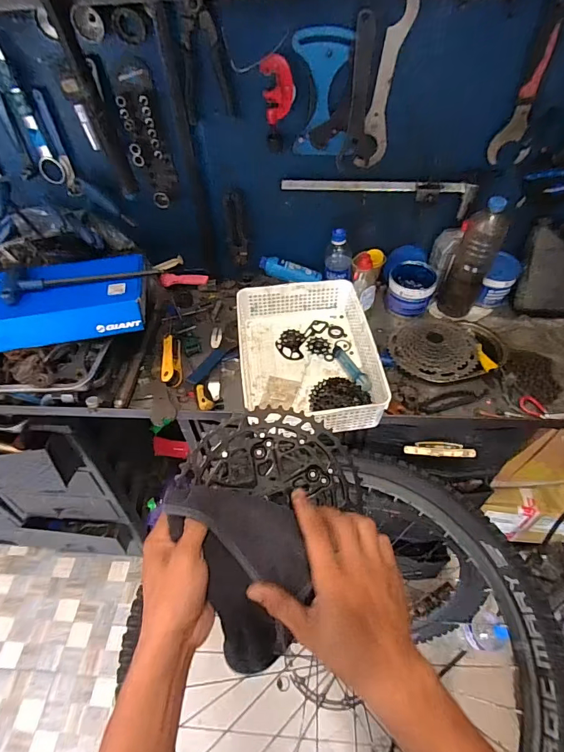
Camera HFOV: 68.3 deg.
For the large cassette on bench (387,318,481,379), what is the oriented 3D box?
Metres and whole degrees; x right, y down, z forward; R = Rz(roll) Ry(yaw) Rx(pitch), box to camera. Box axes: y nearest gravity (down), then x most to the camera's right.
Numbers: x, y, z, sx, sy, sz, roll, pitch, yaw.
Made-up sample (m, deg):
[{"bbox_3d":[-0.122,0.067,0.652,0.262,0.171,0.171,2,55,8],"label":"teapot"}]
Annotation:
[{"bbox_3d":[0.315,-0.065,0.865,0.177,0.040,0.178,11,51,13],"label":"large cassette on bench"}]

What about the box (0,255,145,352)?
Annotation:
[{"bbox_3d":[-0.532,-0.132,0.815,0.512,0.077,0.184,-10,50,-5],"label":"box"}]

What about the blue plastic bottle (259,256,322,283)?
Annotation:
[{"bbox_3d":[0.020,-0.251,1.004,0.149,0.037,0.038,12,50,-7],"label":"blue plastic bottle"}]

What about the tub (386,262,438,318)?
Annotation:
[{"bbox_3d":[0.294,-0.199,0.945,0.099,0.082,0.104,-2,50,2],"label":"tub"}]

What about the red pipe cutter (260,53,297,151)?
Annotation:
[{"bbox_3d":[-0.004,-0.488,0.755,0.055,0.152,0.023,0,50,3],"label":"red pipe cutter"}]

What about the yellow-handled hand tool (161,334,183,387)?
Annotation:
[{"bbox_3d":[-0.234,-0.033,0.886,0.040,0.024,0.130,-8,50,-4],"label":"yellow-handled hand tool"}]

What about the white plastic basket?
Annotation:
[{"bbox_3d":[0.043,-0.041,0.815,0.252,0.086,0.325,-6,50,-2],"label":"white plastic basket"}]

